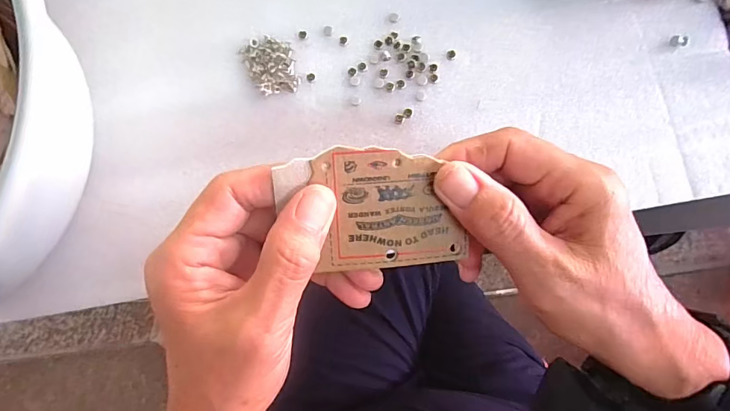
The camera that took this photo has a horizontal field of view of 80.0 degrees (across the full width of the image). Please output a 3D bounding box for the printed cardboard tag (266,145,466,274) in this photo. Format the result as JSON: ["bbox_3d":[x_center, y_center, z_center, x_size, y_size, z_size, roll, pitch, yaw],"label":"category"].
[{"bbox_3d":[0.003,0.002,0.190,0.078,0.004,0.053,-2,107,-7],"label":"printed cardboard tag"}]

